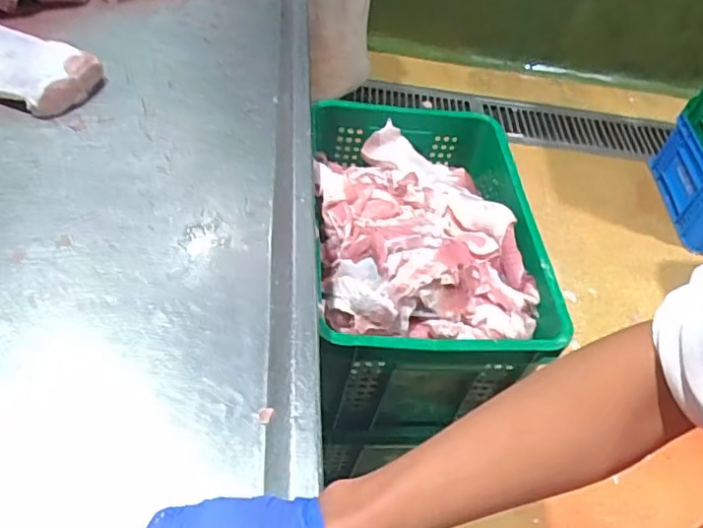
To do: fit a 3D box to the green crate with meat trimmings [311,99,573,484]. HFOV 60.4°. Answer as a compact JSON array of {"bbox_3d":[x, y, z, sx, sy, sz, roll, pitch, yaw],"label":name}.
[{"bbox_3d":[0.107,-0.011,1.040,0.362,0.306,0.555,3,49,-8],"label":"green crate with meat trimmings"}]

